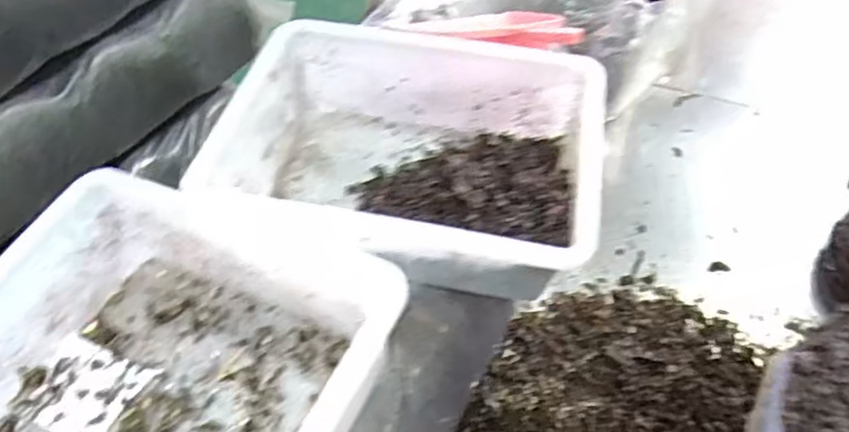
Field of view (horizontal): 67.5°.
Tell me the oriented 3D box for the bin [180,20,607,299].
[{"bbox_3d":[-0.006,-0.068,0.661,0.361,0.118,0.283,5,50,11],"label":"bin"}]

